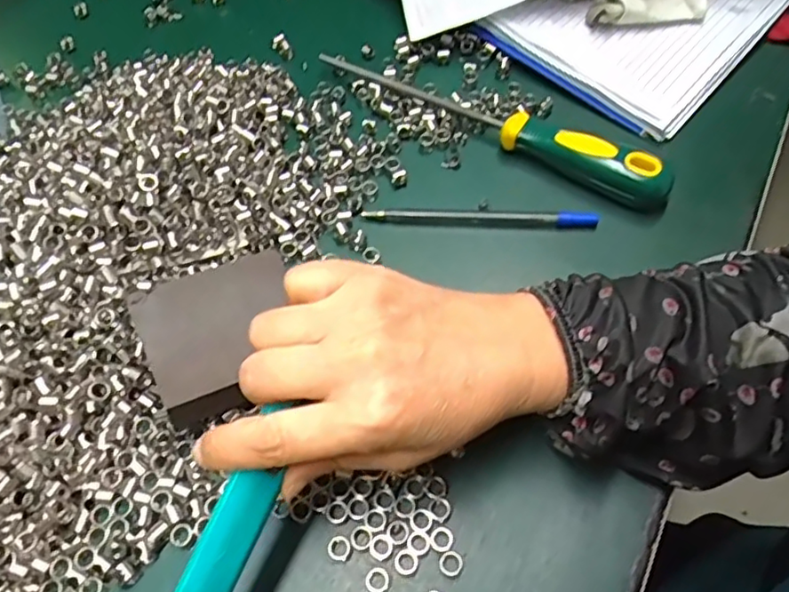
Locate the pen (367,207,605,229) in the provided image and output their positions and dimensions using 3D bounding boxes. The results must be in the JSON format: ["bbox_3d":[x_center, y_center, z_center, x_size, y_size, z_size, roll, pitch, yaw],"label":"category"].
[{"bbox_3d":[0.052,-0.049,0.382,0.140,0.007,0.011,4,60,5],"label":"pen"}]

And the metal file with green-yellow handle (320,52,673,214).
[{"bbox_3d":[0.063,-0.122,0.402,0.238,0.028,0.033,31,66,19],"label":"metal file with green-yellow handle"}]

